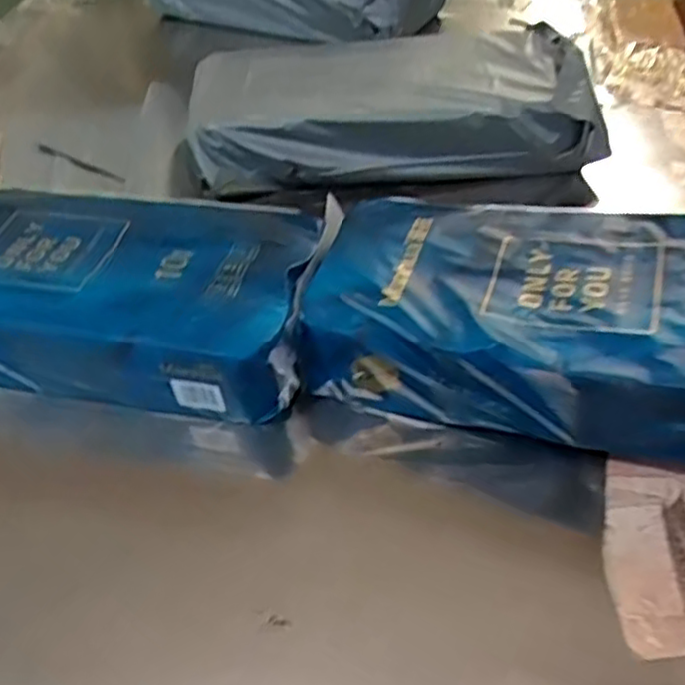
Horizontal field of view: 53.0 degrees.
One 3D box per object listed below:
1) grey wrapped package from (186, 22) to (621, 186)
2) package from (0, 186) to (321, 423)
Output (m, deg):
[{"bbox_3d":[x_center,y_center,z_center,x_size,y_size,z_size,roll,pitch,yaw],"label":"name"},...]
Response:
[{"bbox_3d":[0.066,-0.338,0.995,0.552,0.125,0.221,-4,48,1],"label":"grey wrapped package"},{"bbox_3d":[-0.297,-0.059,0.780,0.536,0.108,0.223,7,49,10],"label":"package"}]

